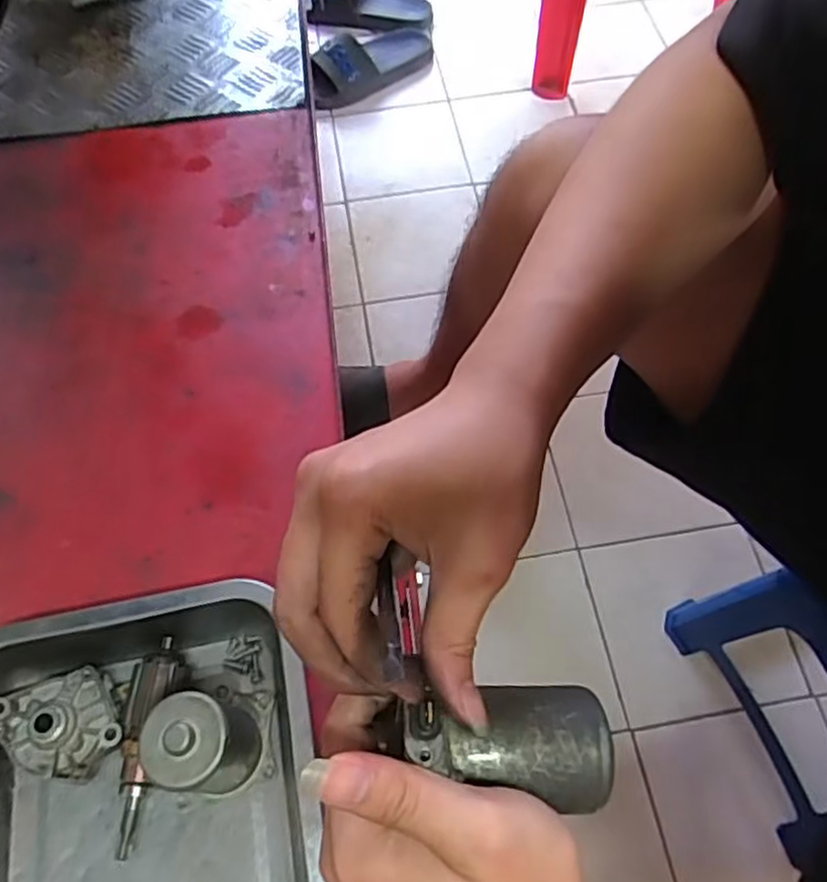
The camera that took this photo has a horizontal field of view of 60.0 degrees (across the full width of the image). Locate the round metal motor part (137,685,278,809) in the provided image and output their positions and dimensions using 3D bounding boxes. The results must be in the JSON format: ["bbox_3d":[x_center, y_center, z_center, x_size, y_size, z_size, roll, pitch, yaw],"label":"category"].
[{"bbox_3d":[-0.117,0.171,0.411,0.058,0.074,0.061,0,63,1],"label":"round metal motor part"}]

